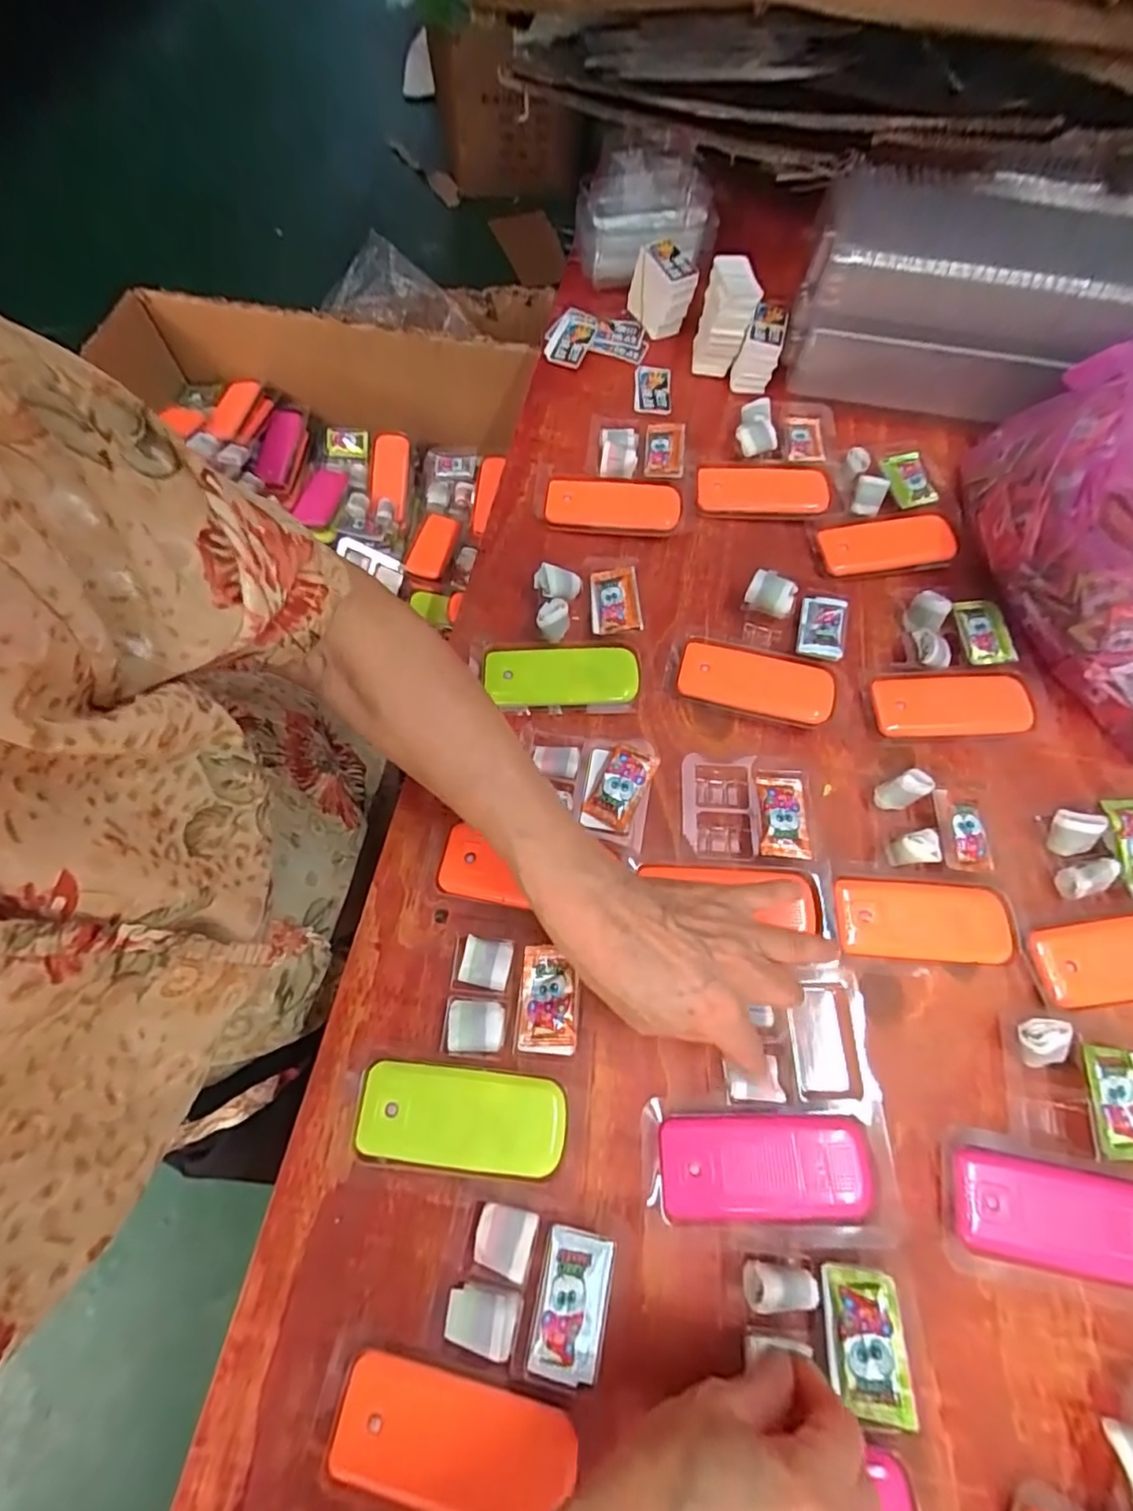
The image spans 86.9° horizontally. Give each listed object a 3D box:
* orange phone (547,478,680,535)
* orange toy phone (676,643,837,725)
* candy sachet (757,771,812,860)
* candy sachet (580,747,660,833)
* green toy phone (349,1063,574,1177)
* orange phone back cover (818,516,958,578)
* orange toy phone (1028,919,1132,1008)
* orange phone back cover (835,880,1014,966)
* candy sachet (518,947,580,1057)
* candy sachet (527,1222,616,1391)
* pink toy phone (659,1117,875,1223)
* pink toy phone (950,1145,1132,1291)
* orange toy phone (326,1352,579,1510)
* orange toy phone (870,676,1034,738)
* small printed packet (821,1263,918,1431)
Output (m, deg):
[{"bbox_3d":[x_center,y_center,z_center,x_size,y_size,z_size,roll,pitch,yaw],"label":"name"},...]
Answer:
[{"bbox_3d":[0.035,-0.196,0.467,0.104,0.007,0.041,6,81,9],"label":"orange phone"},{"bbox_3d":[0.131,-0.050,0.415,0.104,0.018,0.041,15,68,3],"label":"orange toy phone"},{"bbox_3d":[0.136,0.036,0.375,0.030,0.004,0.057,6,61,0],"label":"candy sachet"},{"bbox_3d":[0.033,0.020,0.374,0.029,0.005,0.051,27,79,12],"label":"candy sachet"},{"bbox_3d":[-0.054,0.188,0.313,0.105,0.018,0.044,6,68,0],"label":"green toy phone"},{"bbox_3d":[0.249,-0.163,0.467,0.103,0.014,0.041,-7,68,-6],"label":"orange phone back cover"},{"bbox_3d":[0.331,0.122,0.357,0.105,0.020,0.042,-6,68,-5],"label":"orange toy phone"},{"bbox_3d":[0.211,0.101,0.360,0.102,0.019,0.043,5,68,-1],"label":"orange phone back cover"},{"bbox_3d":[-0.010,0.133,0.326,0.031,0.012,0.052,0,65,8],"label":"candy sachet"},{"bbox_3d":[0.003,0.257,0.282,0.030,0.014,0.054,11,68,2],"label":"candy sachet"},{"bbox_3d":[0.100,0.212,0.308,0.103,0.020,0.044,0,68,-3],"label":"pink toy phone"},{"bbox_3d":[0.253,0.236,0.304,0.104,0.024,0.046,11,68,2],"label":"pink toy phone"},{"bbox_3d":[-0.049,0.299,0.258,0.102,0.007,0.044,8,64,10],"label":"orange toy phone"},{"bbox_3d":[0.266,-0.034,0.415,0.102,0.017,0.043,1,68,-2],"label":"orange toy phone"},{"bbox_3d":[0.135,0.266,0.271,0.034,0.005,0.052,0,66,12],"label":"small printed packet"}]

